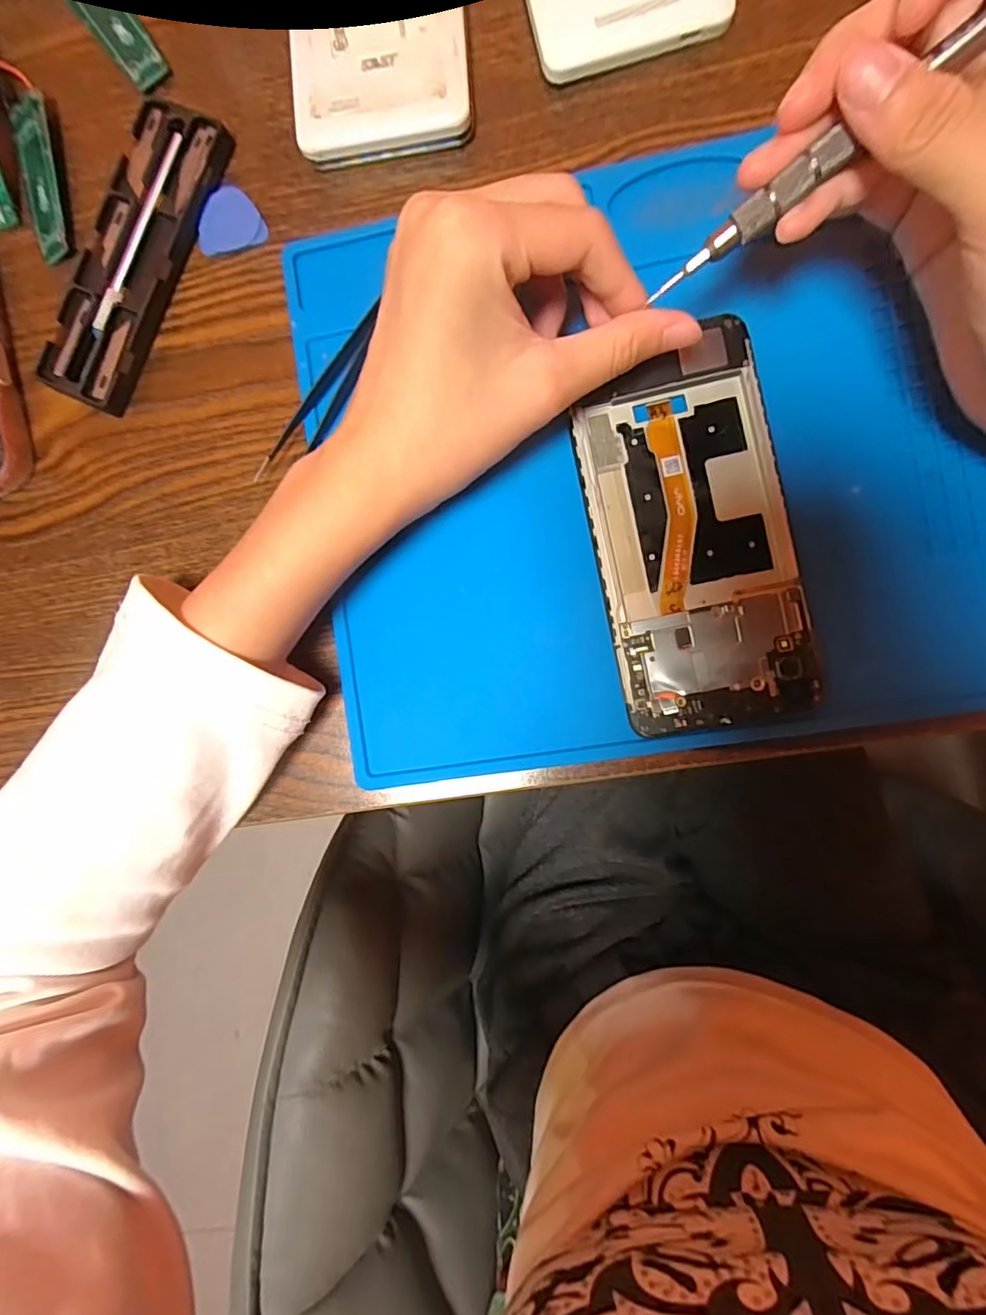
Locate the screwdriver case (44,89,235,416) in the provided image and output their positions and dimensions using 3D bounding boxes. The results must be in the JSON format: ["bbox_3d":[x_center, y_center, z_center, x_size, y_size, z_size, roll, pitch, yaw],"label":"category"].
[{"bbox_3d":[-0.153,-0.169,0.242,0.038,0.009,0.126,25,92,5],"label":"screwdriver case"}]

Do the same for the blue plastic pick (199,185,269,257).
[{"bbox_3d":[-0.113,-0.186,0.241,0.028,0.004,0.026,0,92,3],"label":"blue plastic pick"}]

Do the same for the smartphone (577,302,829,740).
[{"bbox_3d":[0.075,-0.045,0.213,0.070,0.006,0.141,-11,88,5],"label":"smartphone"}]

